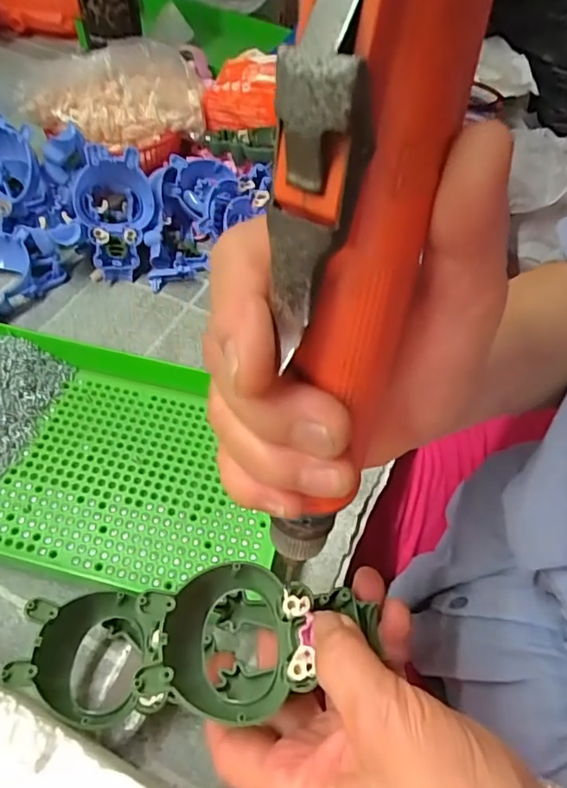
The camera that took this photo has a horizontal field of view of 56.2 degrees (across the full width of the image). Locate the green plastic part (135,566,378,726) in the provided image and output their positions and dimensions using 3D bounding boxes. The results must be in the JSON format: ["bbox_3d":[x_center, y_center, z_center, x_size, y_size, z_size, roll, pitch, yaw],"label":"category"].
[{"bbox_3d":[-0.009,0.106,0.232,0.097,0.039,0.060,2,54,-2],"label":"green plastic part"}]

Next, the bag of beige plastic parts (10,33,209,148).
[{"bbox_3d":[-0.159,-0.286,0.499,0.164,0.064,0.090,-8,55,-10],"label":"bag of beige plastic parts"}]

